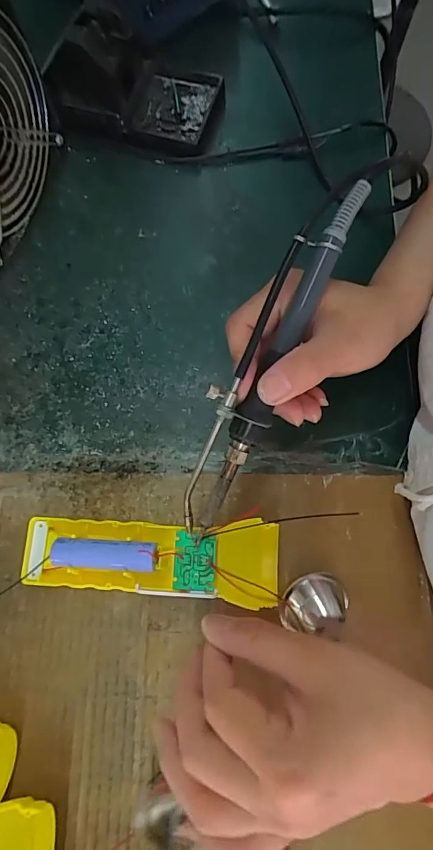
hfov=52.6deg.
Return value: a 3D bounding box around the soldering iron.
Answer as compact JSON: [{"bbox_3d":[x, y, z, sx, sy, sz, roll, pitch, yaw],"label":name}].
[{"bbox_3d":[0.027,-0.038,0.234,0.031,0.015,0.191,26,95,5],"label":"soldering iron"}]

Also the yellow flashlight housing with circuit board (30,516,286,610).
[{"bbox_3d":[-0.042,0.082,0.277,0.155,0.033,0.046,5,76,0],"label":"yellow flashlight housing with circuit board"}]

